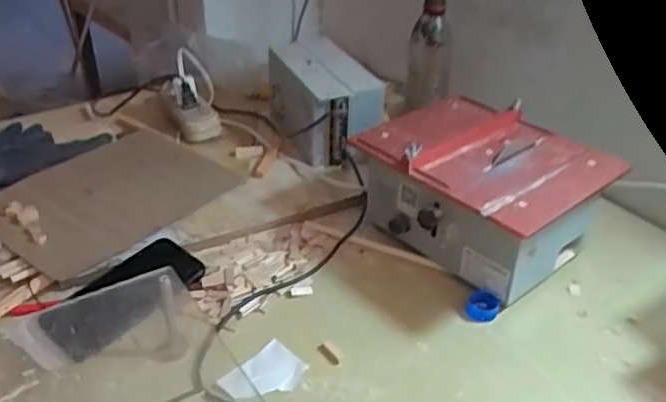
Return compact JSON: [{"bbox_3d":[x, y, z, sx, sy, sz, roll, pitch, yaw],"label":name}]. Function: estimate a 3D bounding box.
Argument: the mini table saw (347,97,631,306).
[{"bbox_3d":[0.155,-0.004,0.732,0.188,0.143,0.258,-26,41,-34],"label":"mini table saw"}]

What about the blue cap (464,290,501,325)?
[{"bbox_3d":[0.157,0.110,0.661,0.034,0.023,0.031,0,33,0],"label":"blue cap"}]

